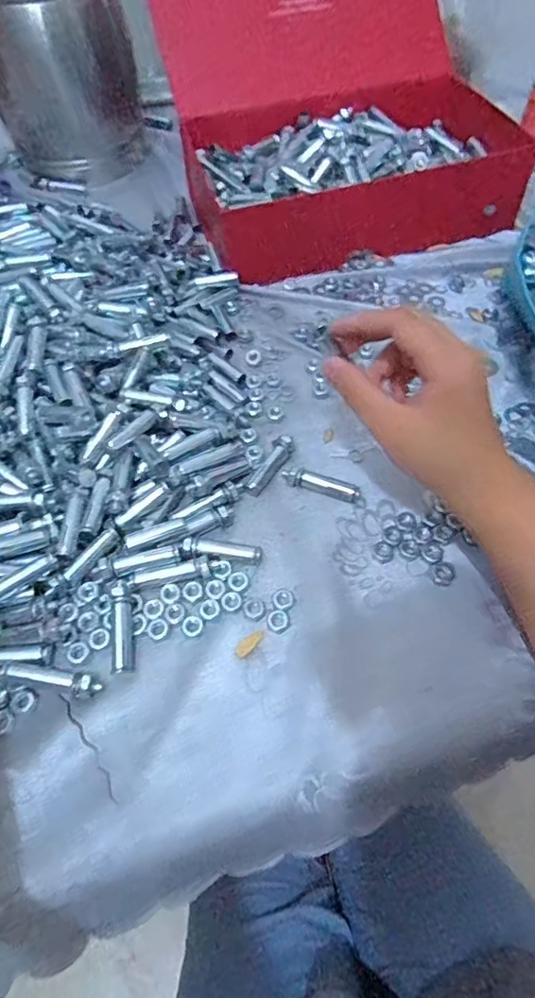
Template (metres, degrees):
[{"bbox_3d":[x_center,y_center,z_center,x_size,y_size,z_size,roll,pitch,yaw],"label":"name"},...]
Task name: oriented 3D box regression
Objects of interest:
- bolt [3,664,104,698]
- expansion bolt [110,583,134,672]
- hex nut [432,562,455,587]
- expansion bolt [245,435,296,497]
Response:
[{"bbox_3d":[-0.123,0.102,0.311,0.056,0.011,0.012,12,58,9],"label":"bolt"},{"bbox_3d":[-0.088,0.076,0.326,0.013,0.008,0.054,7,65,-31],"label":"expansion bolt"},{"bbox_3d":[0.112,0.047,0.343,0.013,0.004,0.017,29,63,19],"label":"hex nut"},{"bbox_3d":[0.002,-0.025,0.389,0.014,0.012,0.051,28,62,18],"label":"expansion bolt"}]

